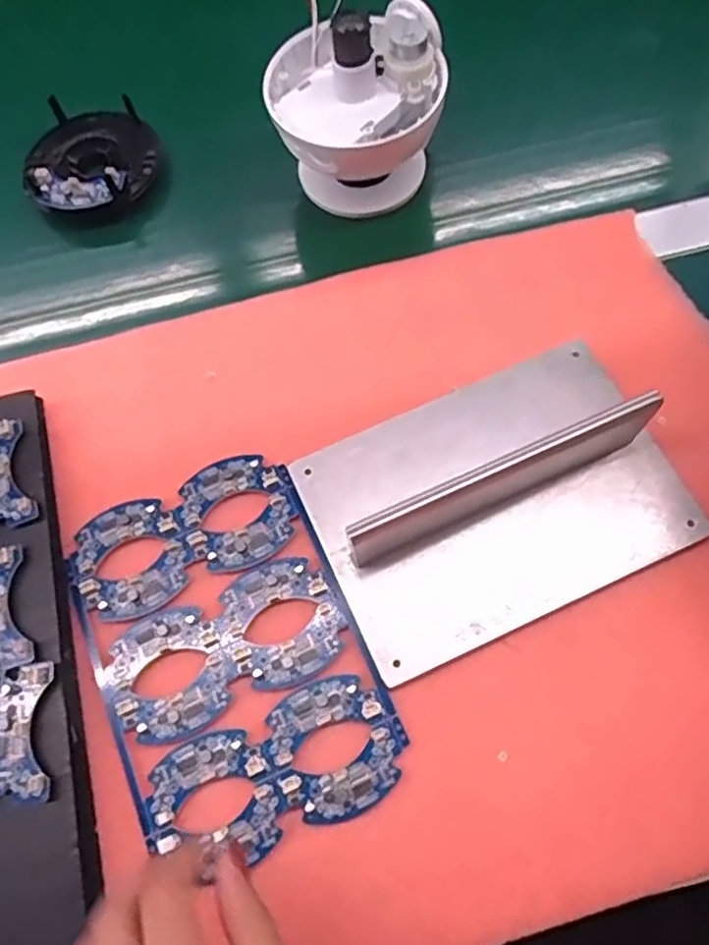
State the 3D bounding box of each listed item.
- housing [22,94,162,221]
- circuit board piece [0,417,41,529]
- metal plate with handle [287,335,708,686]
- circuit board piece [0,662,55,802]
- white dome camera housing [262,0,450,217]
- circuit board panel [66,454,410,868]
[{"bbox_3d":[-0.199,-0.233,0.507,0.088,0.037,0.098,17,71,9],"label":"housing"},{"bbox_3d":[-0.202,0.001,0.381,0.033,0.006,0.064,-19,69,-4],"label":"circuit board piece"},{"bbox_3d":[0.080,0.007,0.360,0.197,0.055,0.136,-23,70,-6],"label":"metal plate with handle"},{"bbox_3d":[-0.168,0.129,0.333,0.035,0.006,0.062,-8,69,0],"label":"circuit board piece"},{"bbox_3d":[0.000,-0.238,0.449,0.112,0.103,0.126,6,70,5],"label":"white dome camera housing"},{"bbox_3d":[-0.072,0.096,0.365,0.143,0.005,0.199,-24,70,-6],"label":"circuit board panel"}]

